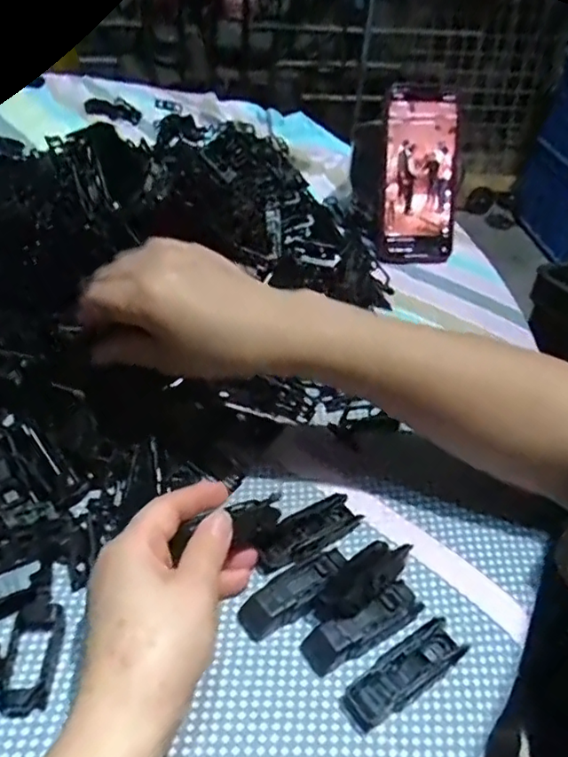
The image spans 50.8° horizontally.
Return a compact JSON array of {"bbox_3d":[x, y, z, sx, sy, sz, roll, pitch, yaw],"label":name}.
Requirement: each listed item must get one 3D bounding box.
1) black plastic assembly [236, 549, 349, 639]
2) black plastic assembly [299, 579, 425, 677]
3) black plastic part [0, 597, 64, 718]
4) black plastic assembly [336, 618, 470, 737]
[{"bbox_3d":[0.008,0.110,0.313,0.063,0.014,0.020,-24,50,-28],"label":"black plastic assembly"},{"bbox_3d":[0.042,0.124,0.304,0.066,0.012,0.021,-19,48,-24],"label":"black plastic assembly"},{"bbox_3d":[-0.119,0.130,0.284,0.023,0.012,0.051,1,43,-4],"label":"black plastic part"},{"bbox_3d":[0.059,0.142,0.290,0.070,0.009,0.021,-24,50,-28],"label":"black plastic assembly"}]

